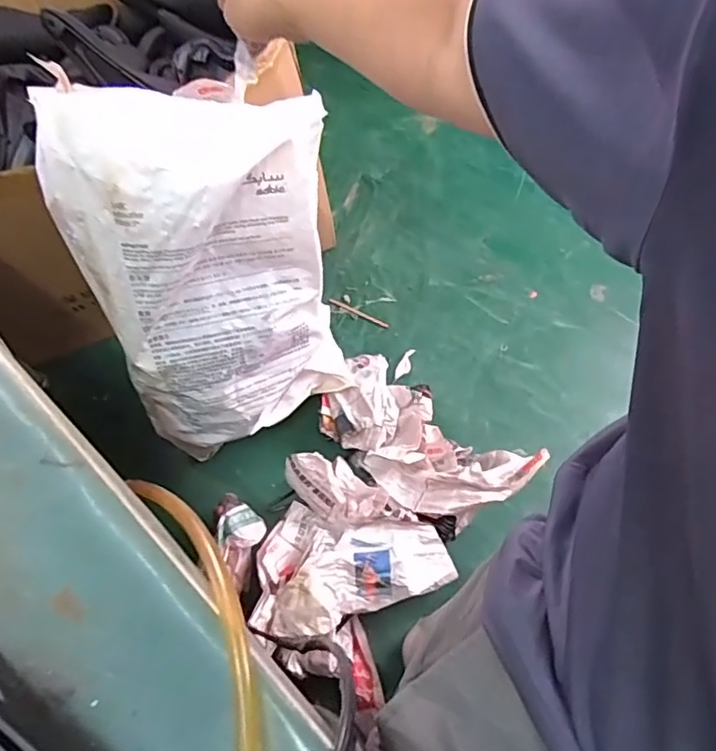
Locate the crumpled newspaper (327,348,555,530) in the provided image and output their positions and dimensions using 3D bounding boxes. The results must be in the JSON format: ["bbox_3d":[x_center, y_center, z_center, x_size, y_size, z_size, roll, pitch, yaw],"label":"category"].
[{"bbox_3d":[0.096,0.109,1.063,0.376,0.150,0.203,37,70,19],"label":"crumpled newspaper"}]

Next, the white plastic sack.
[{"bbox_3d":[-0.205,-0.124,0.856,0.371,0.596,0.127,-12,37,-5],"label":"white plastic sack"}]

